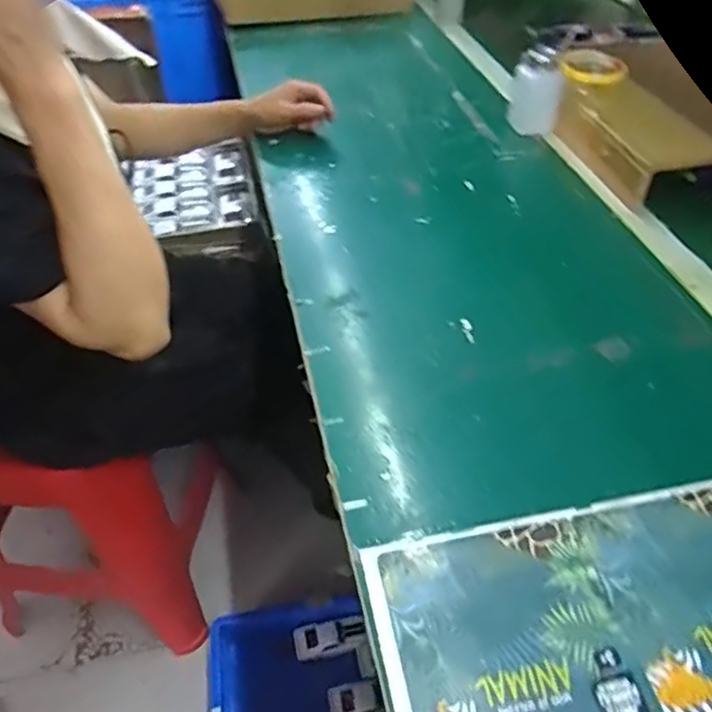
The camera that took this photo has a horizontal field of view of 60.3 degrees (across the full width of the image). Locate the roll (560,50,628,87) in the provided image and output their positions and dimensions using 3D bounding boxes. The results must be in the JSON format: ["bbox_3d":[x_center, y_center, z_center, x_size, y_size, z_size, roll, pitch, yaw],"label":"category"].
[{"bbox_3d":[0.336,-0.409,0.866,0.089,0.021,0.101,12,47,12],"label":"roll"}]

